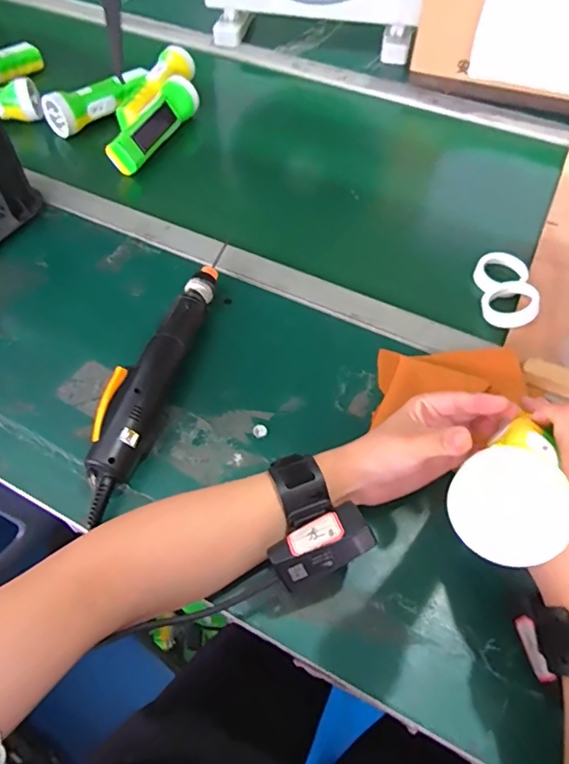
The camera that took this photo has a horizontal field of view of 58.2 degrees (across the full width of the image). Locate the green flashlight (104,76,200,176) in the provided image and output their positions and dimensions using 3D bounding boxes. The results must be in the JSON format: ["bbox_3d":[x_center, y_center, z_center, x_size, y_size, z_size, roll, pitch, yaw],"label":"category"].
[{"bbox_3d":[-0.174,-0.353,0.705,0.039,0.039,0.177,22,59,15],"label":"green flashlight"}]

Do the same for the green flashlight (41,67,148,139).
[{"bbox_3d":[-0.267,-0.414,0.744,0.053,0.049,0.162,37,64,22],"label":"green flashlight"}]

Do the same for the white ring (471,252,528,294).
[{"bbox_3d":[0.238,-0.121,0.569,0.047,0.021,0.051,-1,56,1],"label":"white ring"}]

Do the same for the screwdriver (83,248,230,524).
[{"bbox_3d":[-0.117,-0.017,0.477,0.042,0.043,0.289,12,58,9],"label":"screwdriver"}]

